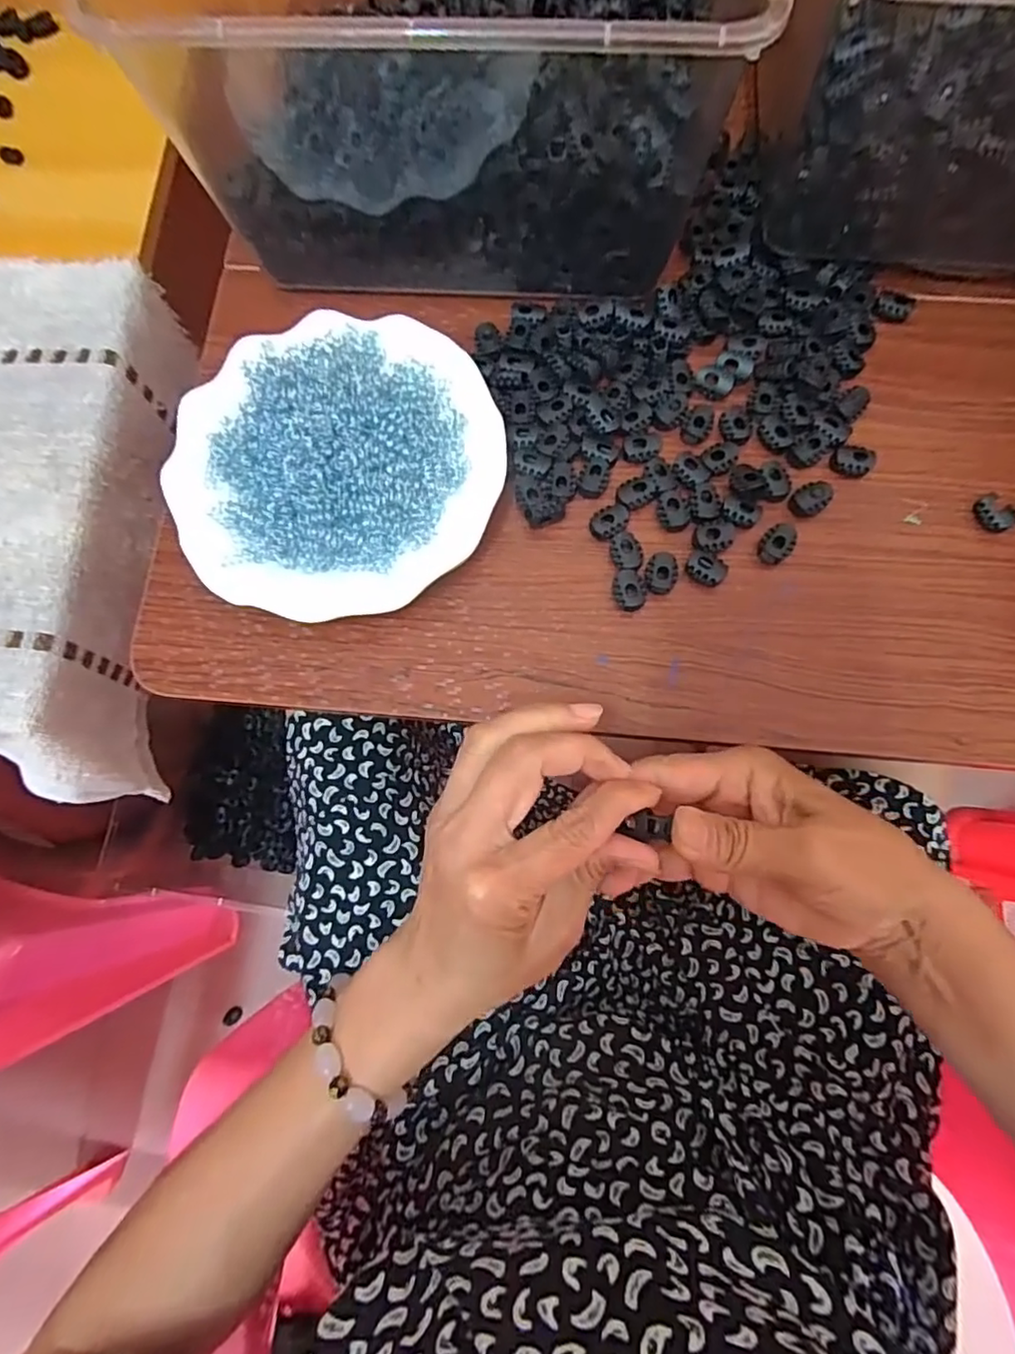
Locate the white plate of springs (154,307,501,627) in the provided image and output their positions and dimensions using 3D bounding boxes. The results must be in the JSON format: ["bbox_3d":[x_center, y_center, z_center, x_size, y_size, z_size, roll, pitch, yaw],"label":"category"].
[{"bbox_3d":[-0.094,-0.122,0.330,0.177,0.029,0.173,0,79,-1],"label":"white plate of springs"}]

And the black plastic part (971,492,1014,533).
[{"bbox_3d":[0.272,-0.091,0.335,0.022,0.009,0.016,41,81,7],"label":"black plastic part"}]

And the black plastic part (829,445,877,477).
[{"bbox_3d":[0.199,-0.124,0.346,0.023,0.010,0.016,14,79,2],"label":"black plastic part"}]

